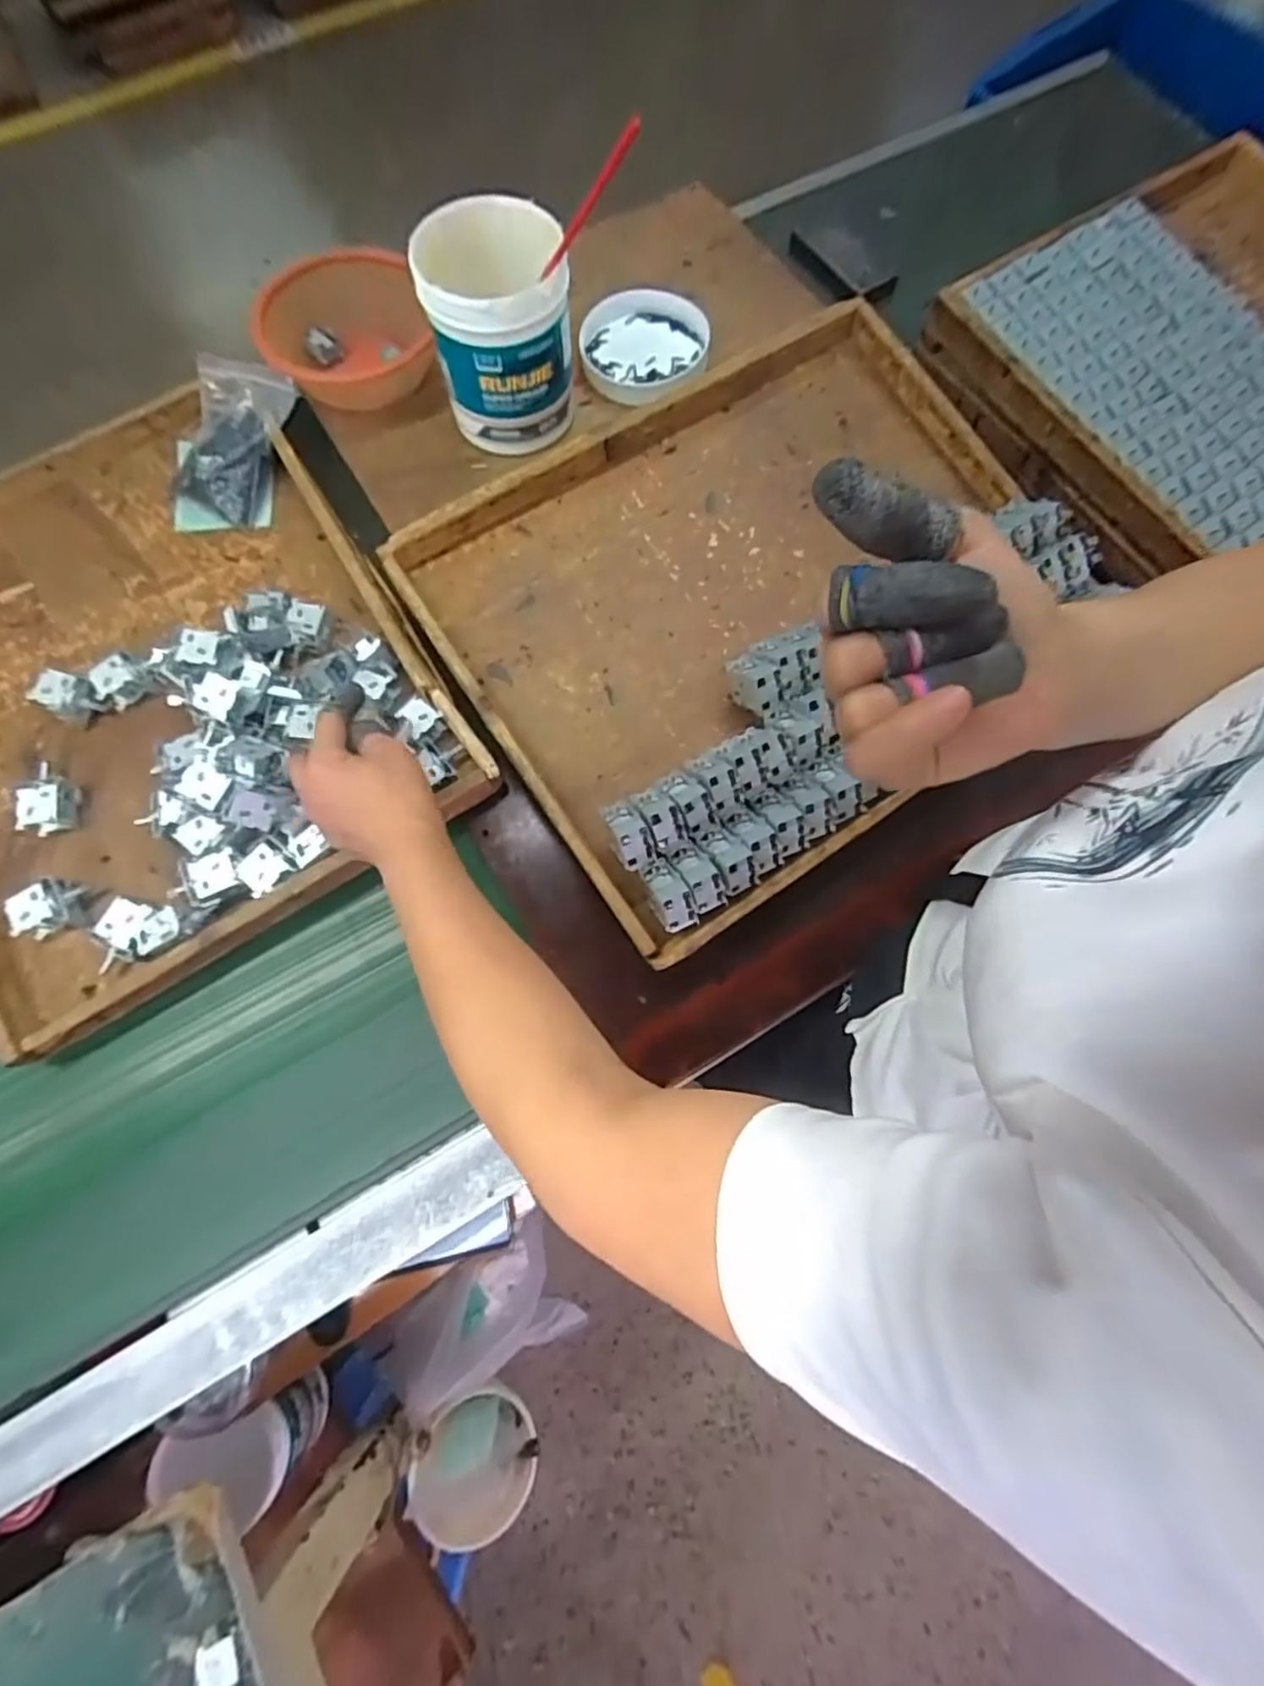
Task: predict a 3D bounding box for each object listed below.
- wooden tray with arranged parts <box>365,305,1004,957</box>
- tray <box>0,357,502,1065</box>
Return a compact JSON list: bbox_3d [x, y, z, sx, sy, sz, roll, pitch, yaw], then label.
[{"bbox_3d":[0.105,-0.209,0.568,0.496,0.062,0.416,-33,75,-10],"label":"wooden tray with arranged parts"},{"bbox_3d":[-0.403,-0.150,0.568,0.416,0.052,0.511,-28,75,-9],"label":"tray"}]

